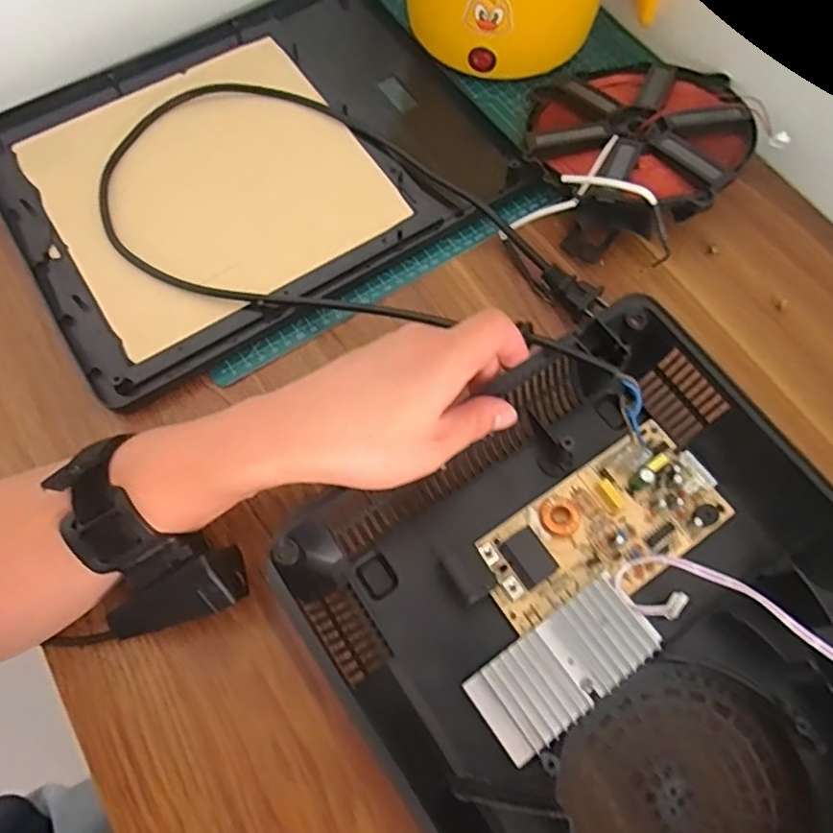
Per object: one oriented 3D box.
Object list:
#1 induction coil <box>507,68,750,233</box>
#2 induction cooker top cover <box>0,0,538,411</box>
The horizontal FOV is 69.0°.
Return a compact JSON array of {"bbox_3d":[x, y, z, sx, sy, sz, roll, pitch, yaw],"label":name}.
[{"bbox_3d":[0.163,-0.209,0.453,0.155,0.037,0.165,1,68,-3],"label":"induction coil"},{"bbox_3d":[-0.126,-0.199,0.461,0.351,0.017,0.279,-31,72,-12],"label":"induction cooker top cover"}]

